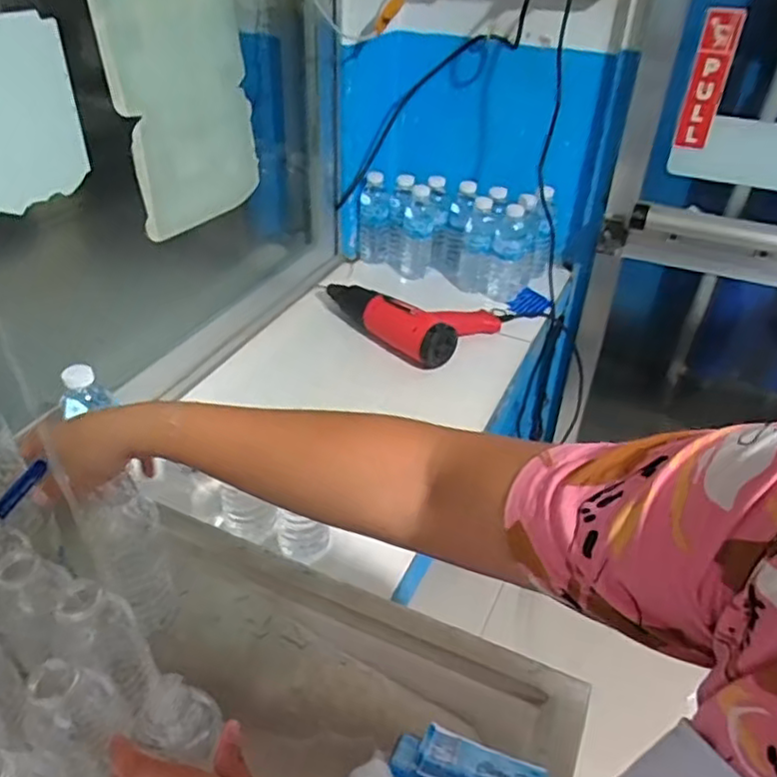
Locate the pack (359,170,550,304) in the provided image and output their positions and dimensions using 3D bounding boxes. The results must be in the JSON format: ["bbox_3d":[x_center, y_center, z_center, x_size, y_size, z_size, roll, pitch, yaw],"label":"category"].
[{"bbox_3d":[0.118,-0.295,1.206,0.345,0.164,0.124,17,40,19],"label":"pack"}]

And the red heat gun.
[{"bbox_3d":[0.039,-0.152,1.092,0.208,0.063,0.262,-30,48,-35],"label":"red heat gun"}]

